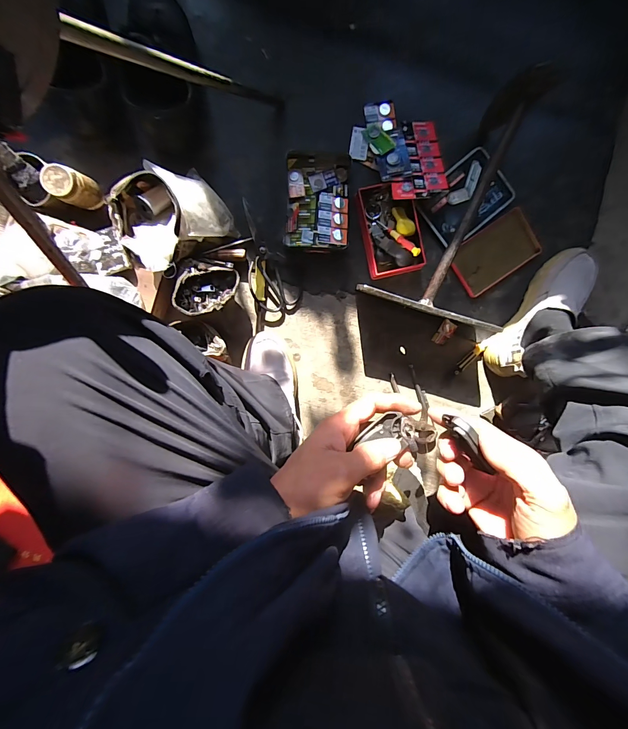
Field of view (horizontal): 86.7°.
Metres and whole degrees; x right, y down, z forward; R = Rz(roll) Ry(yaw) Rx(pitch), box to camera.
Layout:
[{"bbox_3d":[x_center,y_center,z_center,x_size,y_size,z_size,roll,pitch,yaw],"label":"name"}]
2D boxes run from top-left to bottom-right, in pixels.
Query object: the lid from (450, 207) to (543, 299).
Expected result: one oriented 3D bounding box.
[{"bbox_3d":[0.343,-0.211,0.626,0.157,0.012,0.097,-35,97,2],"label":"lid"}]

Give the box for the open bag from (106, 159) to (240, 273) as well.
[{"bbox_3d":[-0.236,-0.242,0.550,0.167,0.099,0.134,-35,97,2],"label":"open bag"}]

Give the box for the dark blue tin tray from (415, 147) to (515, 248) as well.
[{"bbox_3d":[0.279,-0.306,0.616,0.162,0.025,0.117,-39,97,3],"label":"dark blue tin tray"}]

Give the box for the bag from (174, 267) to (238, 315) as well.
[{"bbox_3d":[-0.181,-0.126,0.578,0.103,0.070,0.070,-11,97,-1],"label":"bag"}]

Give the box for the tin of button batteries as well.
[{"bbox_3d":[0.007,-0.291,0.601,0.112,0.029,0.167,3,97,-3],"label":"tin of button batteries"}]

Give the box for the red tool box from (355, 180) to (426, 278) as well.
[{"bbox_3d":[0.138,-0.242,0.606,0.100,0.038,0.158,-12,97,-1],"label":"red tool box"}]

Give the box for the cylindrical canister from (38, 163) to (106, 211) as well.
[{"bbox_3d":[-0.395,-0.291,0.553,0.052,0.094,0.052,0,97,-2],"label":"cylindrical canister"}]

